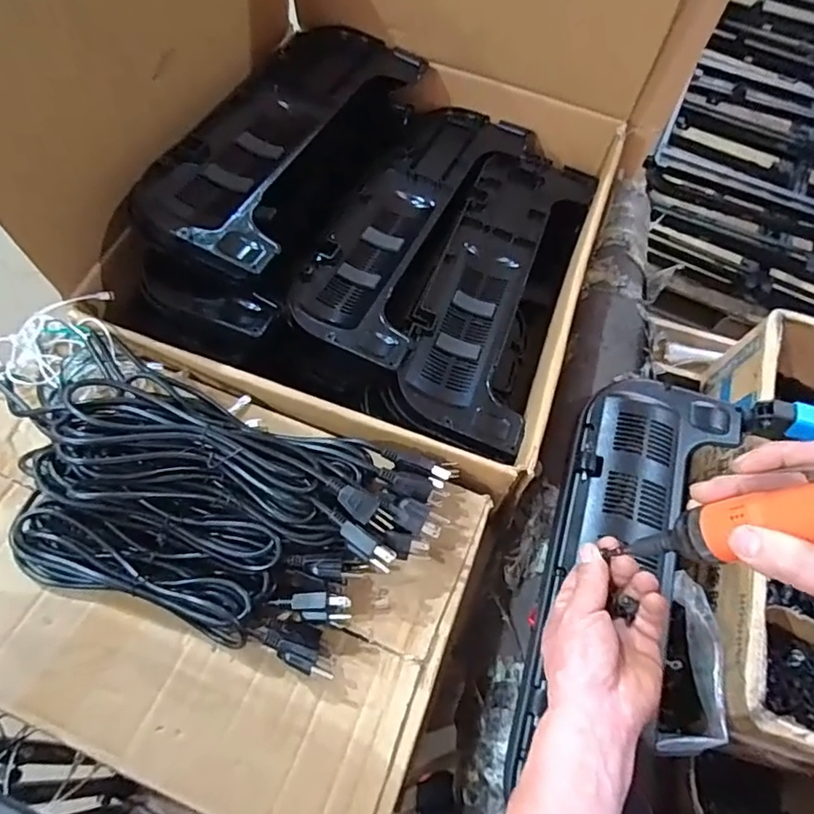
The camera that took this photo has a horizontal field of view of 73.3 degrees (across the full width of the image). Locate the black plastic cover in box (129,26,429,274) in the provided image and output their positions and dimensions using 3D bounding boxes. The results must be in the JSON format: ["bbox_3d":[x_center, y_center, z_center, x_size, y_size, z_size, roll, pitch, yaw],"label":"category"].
[{"bbox_3d":[-0.143,-0.352,0.687,0.166,0.077,0.474,21,66,8],"label":"black plastic cover in box"}]

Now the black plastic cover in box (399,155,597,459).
[{"bbox_3d":[0.126,-0.168,0.724,0.155,0.031,0.469,19,66,7],"label":"black plastic cover in box"}]

